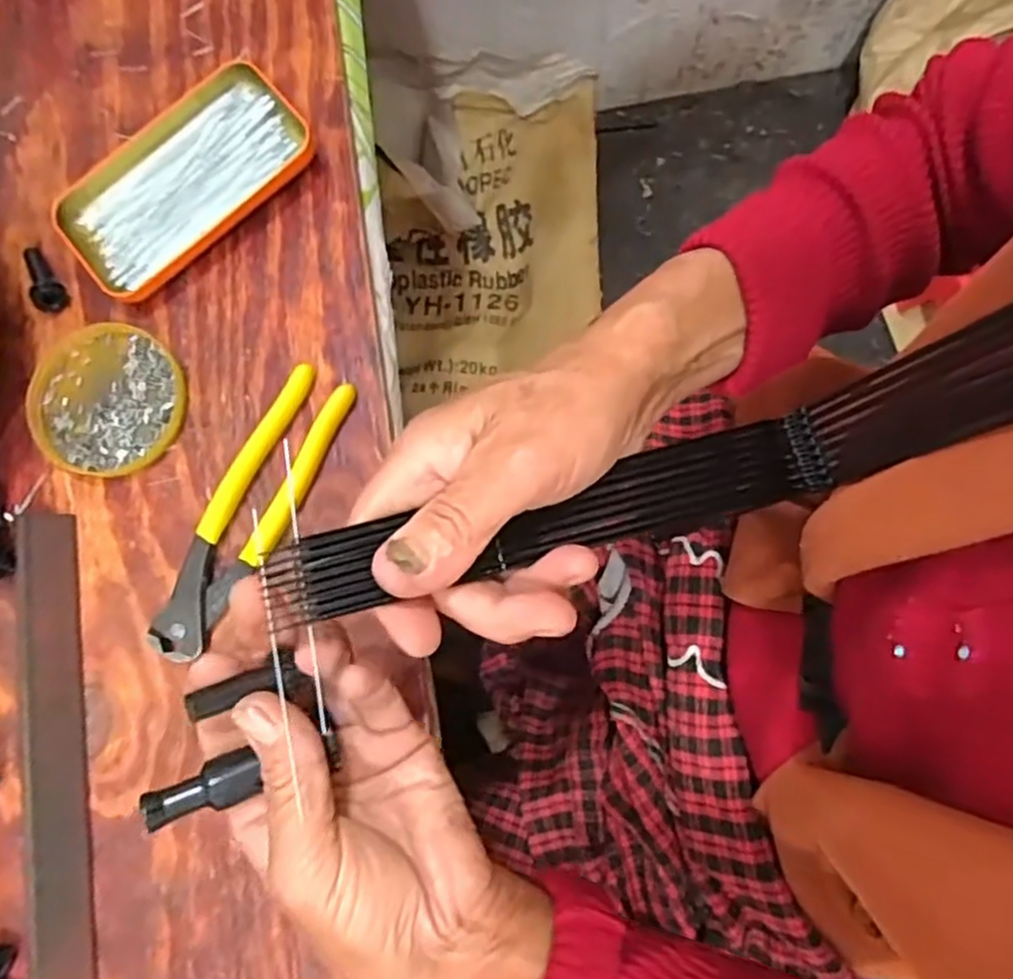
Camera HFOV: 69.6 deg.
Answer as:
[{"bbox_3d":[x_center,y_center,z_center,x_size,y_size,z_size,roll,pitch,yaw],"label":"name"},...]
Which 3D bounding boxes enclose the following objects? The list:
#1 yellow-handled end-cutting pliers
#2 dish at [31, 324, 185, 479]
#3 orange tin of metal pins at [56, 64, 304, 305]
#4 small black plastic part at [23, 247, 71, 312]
[{"bbox_3d":[-0.135,0.011,0.380,0.042,0.013,0.161,28,85,10],"label":"yellow-handled end-cutting pliers"},{"bbox_3d":[-0.219,-0.049,0.398,0.084,0.010,0.080,7,82,8],"label":"dish"},{"bbox_3d":[-0.180,-0.172,0.405,0.140,0.019,0.071,-39,79,-1],"label":"orange tin of metal pins"},{"bbox_3d":[-0.261,-0.119,0.408,0.017,0.019,0.040,-31,68,-6],"label":"small black plastic part"}]

